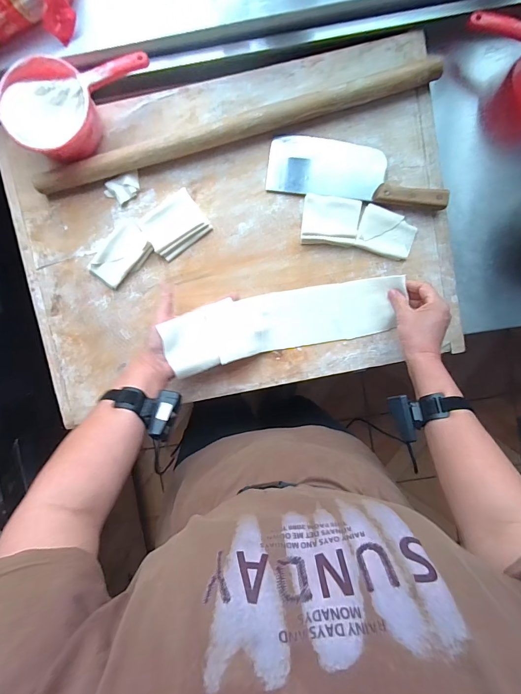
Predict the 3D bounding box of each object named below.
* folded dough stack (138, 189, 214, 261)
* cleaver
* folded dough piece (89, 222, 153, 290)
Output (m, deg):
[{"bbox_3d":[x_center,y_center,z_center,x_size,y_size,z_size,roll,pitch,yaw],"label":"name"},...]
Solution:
[{"bbox_3d":[-0.150,-0.214,0.636,0.103,0.012,0.087,-35,91,3],"label":"folded dough stack"},{"bbox_3d":[0.165,-0.301,0.617,0.301,0.025,0.095,9,92,1],"label":"cleaver"},{"bbox_3d":[-0.251,-0.163,0.646,0.115,0.019,0.074,-44,90,3],"label":"folded dough piece"}]

